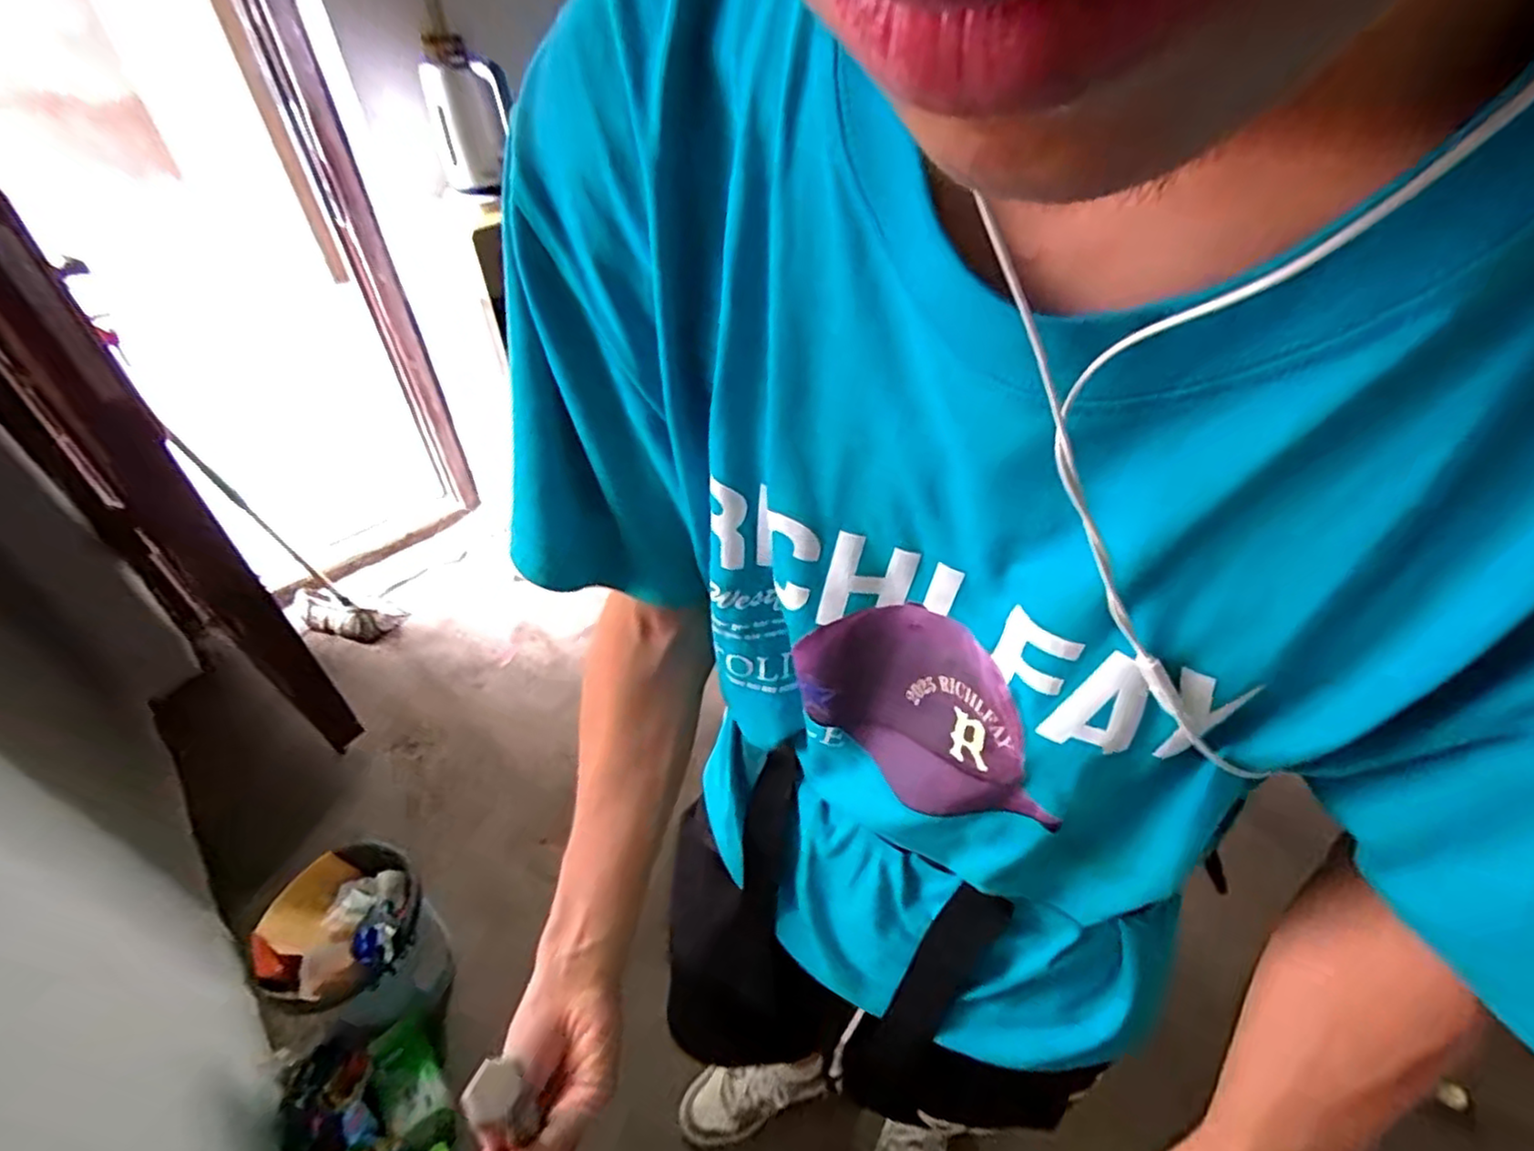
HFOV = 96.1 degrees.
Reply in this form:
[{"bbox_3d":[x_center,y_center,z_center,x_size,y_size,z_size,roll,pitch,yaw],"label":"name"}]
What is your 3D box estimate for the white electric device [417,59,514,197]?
[{"bbox_3d":[-0.590,-0.900,1.387,0.144,0.214,0.111,-25,44,-23],"label":"white electric device"}]

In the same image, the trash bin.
[{"bbox_3d":[-0.661,0.616,1.134,0.248,0.272,0.227,29,50,34],"label":"trash bin"}]

